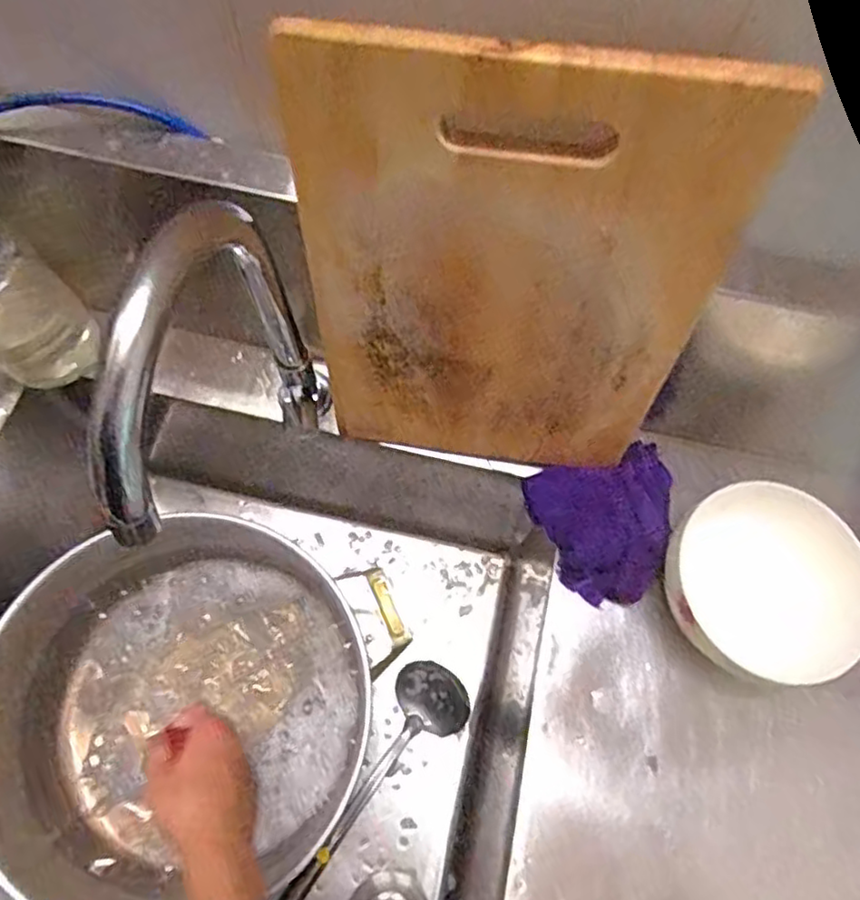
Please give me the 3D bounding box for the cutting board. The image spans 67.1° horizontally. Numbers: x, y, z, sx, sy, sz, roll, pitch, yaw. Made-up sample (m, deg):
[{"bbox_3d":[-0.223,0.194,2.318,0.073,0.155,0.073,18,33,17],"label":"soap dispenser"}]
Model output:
[{"bbox_3d":[0.045,-0.084,0.430,0.240,0.342,0.012,7,60,3],"label":"cutting board"}]

